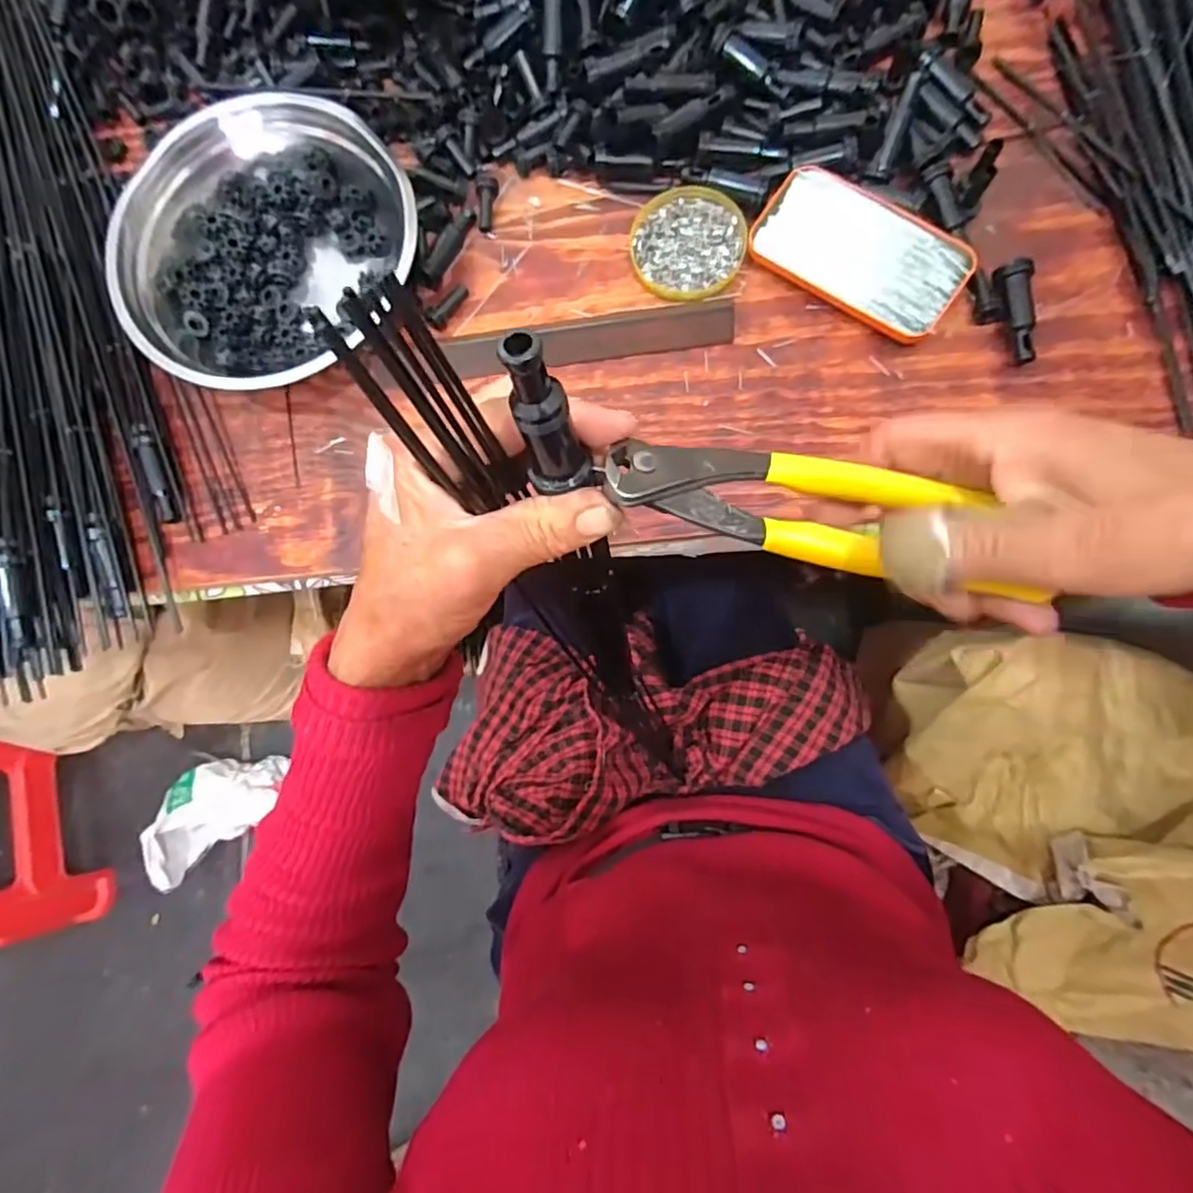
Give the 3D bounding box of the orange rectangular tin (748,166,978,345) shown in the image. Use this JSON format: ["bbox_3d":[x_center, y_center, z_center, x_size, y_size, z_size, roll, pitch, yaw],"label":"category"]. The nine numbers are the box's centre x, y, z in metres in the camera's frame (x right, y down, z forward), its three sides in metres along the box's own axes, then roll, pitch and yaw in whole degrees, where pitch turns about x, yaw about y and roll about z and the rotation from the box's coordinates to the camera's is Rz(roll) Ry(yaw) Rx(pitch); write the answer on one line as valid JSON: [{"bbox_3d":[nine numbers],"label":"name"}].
[{"bbox_3d":[0.187,-0.245,0.450,0.145,0.017,0.080,36,87,9],"label":"orange rectangular tin"}]

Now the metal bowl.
[{"bbox_3d":[-0.242,-0.257,0.464,0.218,0.069,0.190,-36,80,0],"label":"metal bowl"}]

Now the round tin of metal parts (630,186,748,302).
[{"bbox_3d":[0.068,-0.260,0.469,0.081,0.011,0.081,-1,82,6],"label":"round tin of metal parts"}]

